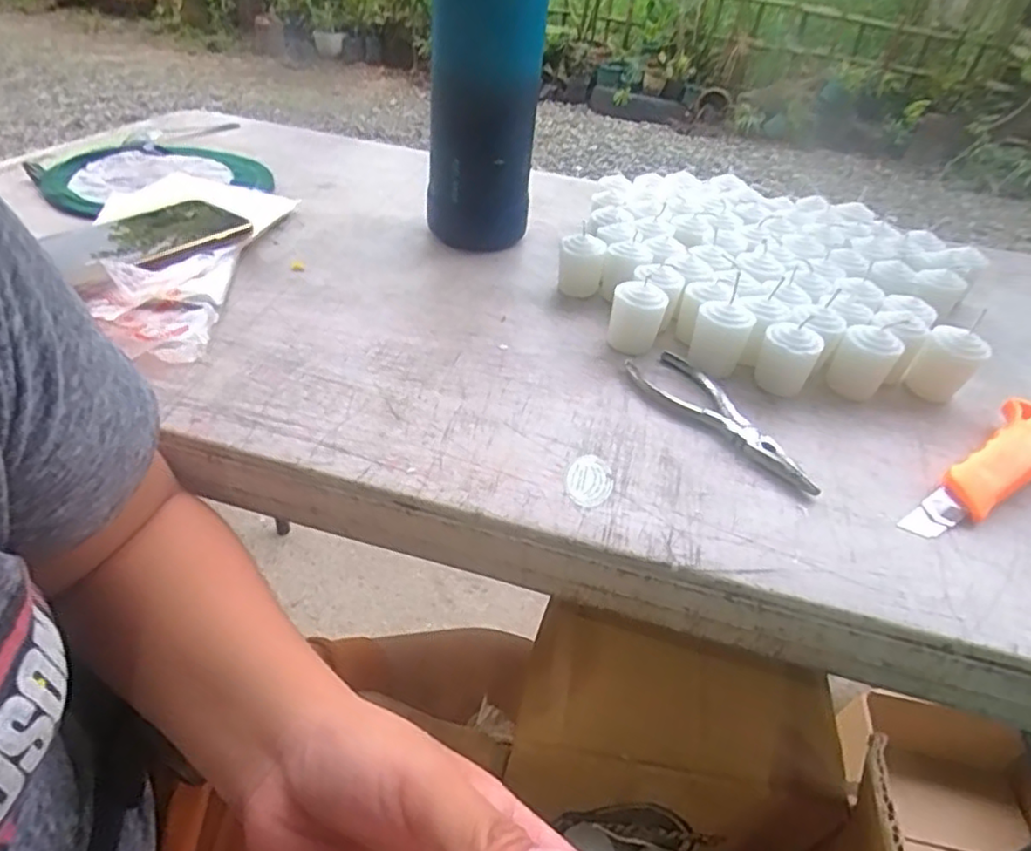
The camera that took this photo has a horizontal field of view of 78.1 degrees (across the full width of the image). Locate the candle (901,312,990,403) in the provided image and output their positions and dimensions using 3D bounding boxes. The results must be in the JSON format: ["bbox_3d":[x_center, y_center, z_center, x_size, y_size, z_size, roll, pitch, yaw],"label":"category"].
[{"bbox_3d":[0.312,-0.044,0.461,0.037,0.049,0.033,36,47,29],"label":"candle"}]

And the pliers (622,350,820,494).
[{"bbox_3d":[0.128,-0.004,0.409,0.047,0.011,0.146,-13,44,-23],"label":"pliers"}]

